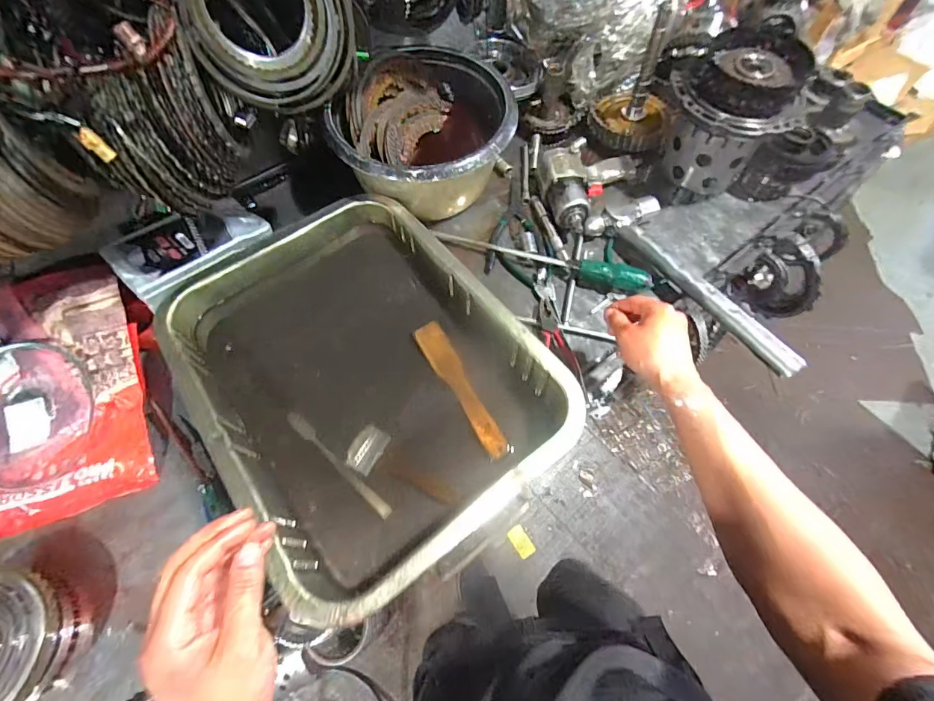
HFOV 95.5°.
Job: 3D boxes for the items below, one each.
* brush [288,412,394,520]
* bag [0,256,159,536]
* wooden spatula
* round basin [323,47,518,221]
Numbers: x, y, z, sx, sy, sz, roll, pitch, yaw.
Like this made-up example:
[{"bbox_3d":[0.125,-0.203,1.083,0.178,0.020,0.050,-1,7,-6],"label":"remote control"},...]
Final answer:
[{"bbox_3d":[-0.163,0.140,0.531,0.187,0.012,0.017,40,71,16],"label":"brush"},{"bbox_3d":[-0.631,0.066,0.629,0.286,0.035,0.353,-21,82,-5],"label":"bag"},{"bbox_3d":[-0.006,0.048,0.565,0.040,0.012,0.207,-29,69,-13],"label":"wooden spatula"},{"bbox_3d":[-0.067,-0.353,0.721,0.278,0.150,0.283,0,65,0],"label":"round basin"}]

